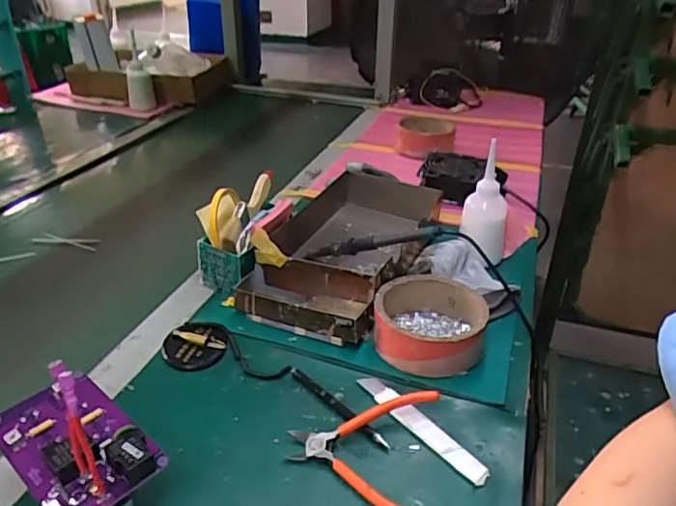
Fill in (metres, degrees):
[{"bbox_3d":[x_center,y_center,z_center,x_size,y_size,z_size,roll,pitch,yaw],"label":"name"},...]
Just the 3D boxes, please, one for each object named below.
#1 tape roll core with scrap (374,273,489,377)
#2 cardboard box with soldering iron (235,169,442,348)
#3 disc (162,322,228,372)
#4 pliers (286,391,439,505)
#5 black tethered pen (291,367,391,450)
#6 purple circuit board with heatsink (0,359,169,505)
[{"bbox_3d":[0.103,0.079,0.626,0.123,0.052,0.128,3,31,3],"label":"tape roll core with scrap"},{"bbox_3d":[0.009,-0.015,0.765,0.212,0.059,0.354,8,32,12],"label":"cardboard box with soldering iron"},{"bbox_3d":[-0.158,0.102,0.614,0.067,0.010,0.060,1,48,-7],"label":"disc"},{"bbox_3d":[0.023,0.175,0.490,0.130,0.028,0.126,3,31,3],"label":"pliers"},{"bbox_3d":[-0.001,0.150,0.550,0.013,0.007,0.134,-25,40,-37],"label":"black tethered pen"},{"bbox_3d":[-0.207,0.166,0.445,0.149,0.082,0.084,25,38,34],"label":"purple circuit board with heatsink"}]

